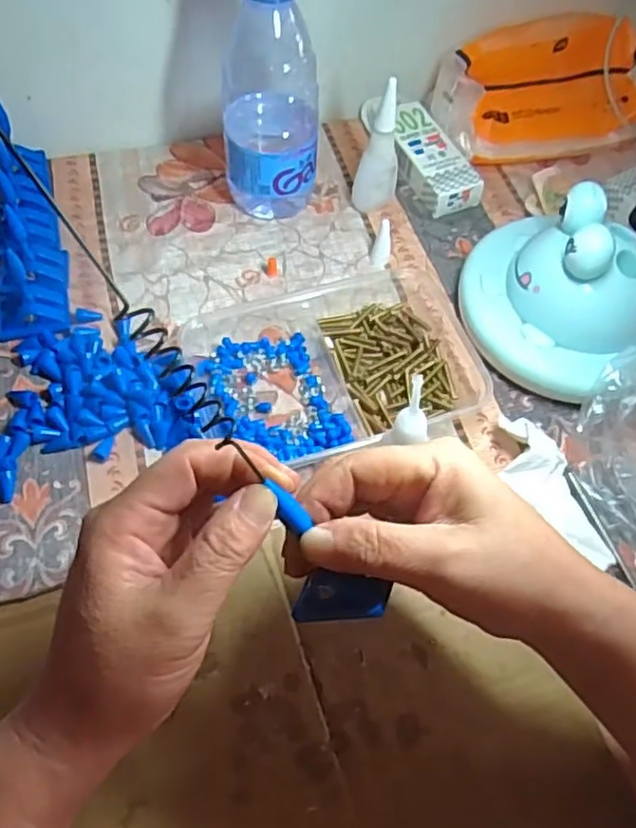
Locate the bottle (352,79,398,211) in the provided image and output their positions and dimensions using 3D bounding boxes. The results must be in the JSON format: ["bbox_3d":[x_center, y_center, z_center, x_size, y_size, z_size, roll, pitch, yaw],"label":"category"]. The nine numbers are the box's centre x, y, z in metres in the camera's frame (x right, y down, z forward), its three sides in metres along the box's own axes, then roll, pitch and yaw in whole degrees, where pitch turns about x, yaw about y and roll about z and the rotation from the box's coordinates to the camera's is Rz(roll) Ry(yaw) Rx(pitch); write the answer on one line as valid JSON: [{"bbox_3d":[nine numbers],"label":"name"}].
[{"bbox_3d":[0.044,-0.182,0.471,0.029,0.097,0.020,11,59,2],"label":"bottle"}]

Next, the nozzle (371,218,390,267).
[{"bbox_3d":[0.045,-0.118,0.468,0.012,0.028,0.014,6,59,0],"label":"nozzle"}]

